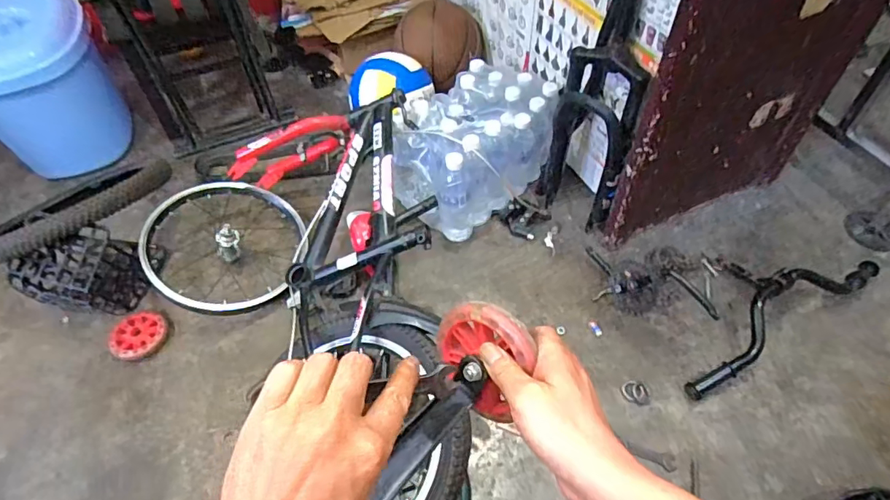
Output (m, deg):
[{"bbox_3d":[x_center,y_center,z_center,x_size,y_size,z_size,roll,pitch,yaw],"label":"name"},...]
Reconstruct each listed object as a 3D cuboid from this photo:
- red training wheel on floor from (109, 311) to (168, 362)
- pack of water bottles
[{"bbox_3d":[-0.599,0.169,1.011,0.092,0.029,0.103,31,61,23],"label":"red training wheel on floor"},{"bbox_3d":[0.063,-0.225,1.152,0.364,0.216,0.231,-36,60,-21],"label":"pack of water bottles"}]

